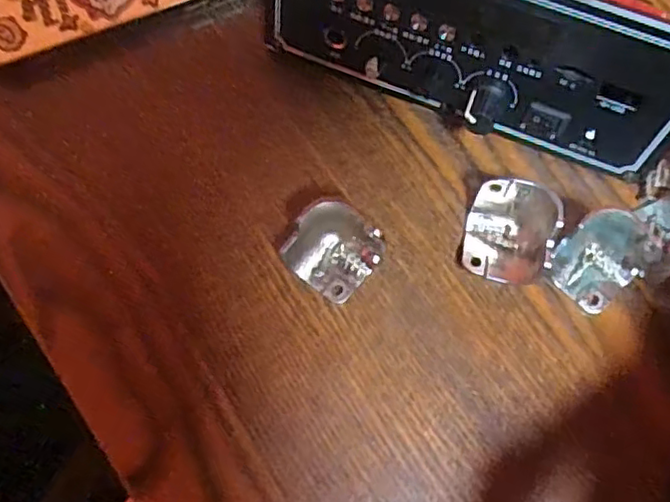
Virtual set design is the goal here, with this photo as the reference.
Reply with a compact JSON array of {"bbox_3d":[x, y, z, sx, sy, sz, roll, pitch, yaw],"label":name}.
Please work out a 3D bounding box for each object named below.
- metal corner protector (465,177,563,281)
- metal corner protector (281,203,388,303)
[{"bbox_3d":[0.063,-0.008,0.231,0.030,0.011,0.040,19,75,5],"label":"metal corner protector"},{"bbox_3d":[0.000,-0.001,0.221,0.027,0.024,0.029,39,78,9],"label":"metal corner protector"}]

